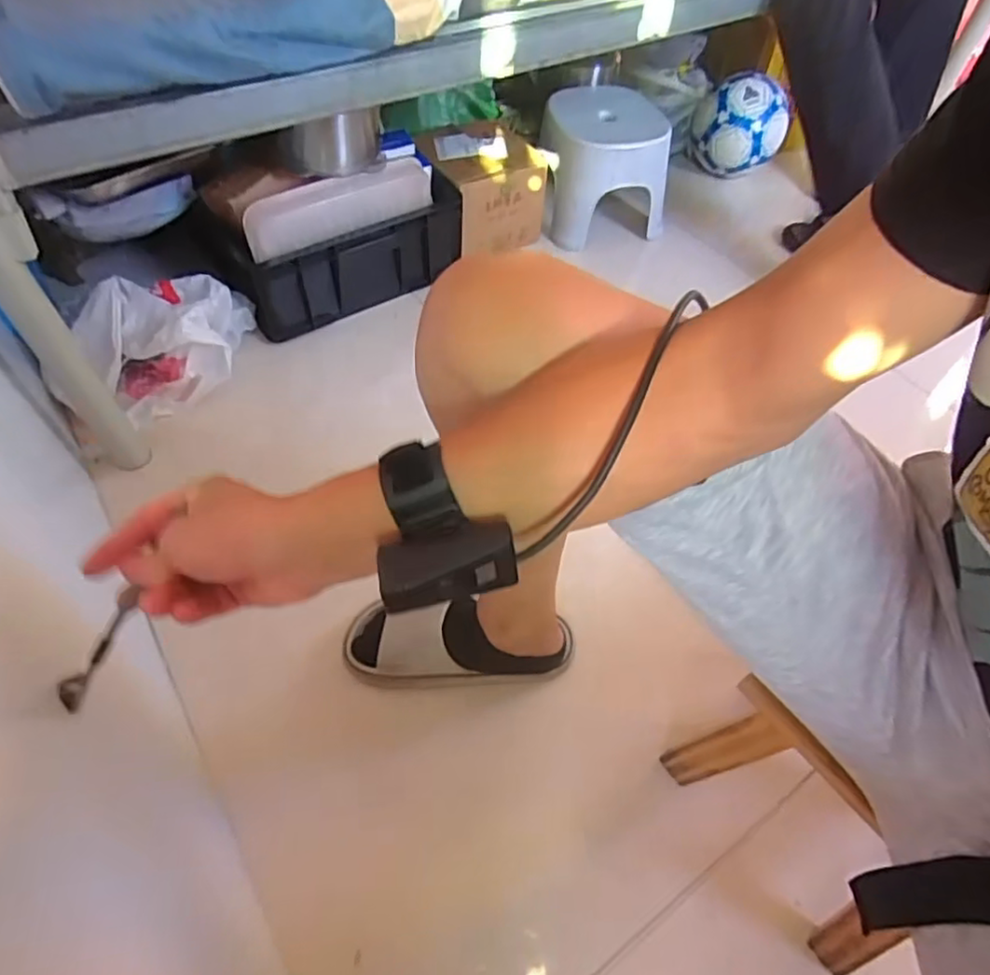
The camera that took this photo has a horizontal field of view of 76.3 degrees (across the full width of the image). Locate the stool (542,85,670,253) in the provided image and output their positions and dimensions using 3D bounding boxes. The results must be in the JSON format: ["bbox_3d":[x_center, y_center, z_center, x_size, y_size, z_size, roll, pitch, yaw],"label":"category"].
[{"bbox_3d":[0.222,-0.640,1.278,0.253,0.201,0.275,2,54,-1],"label":"stool"}]

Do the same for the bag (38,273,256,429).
[{"bbox_3d":[-0.478,-0.232,0.973,0.160,0.147,0.257,34,59,21],"label":"bag"}]

